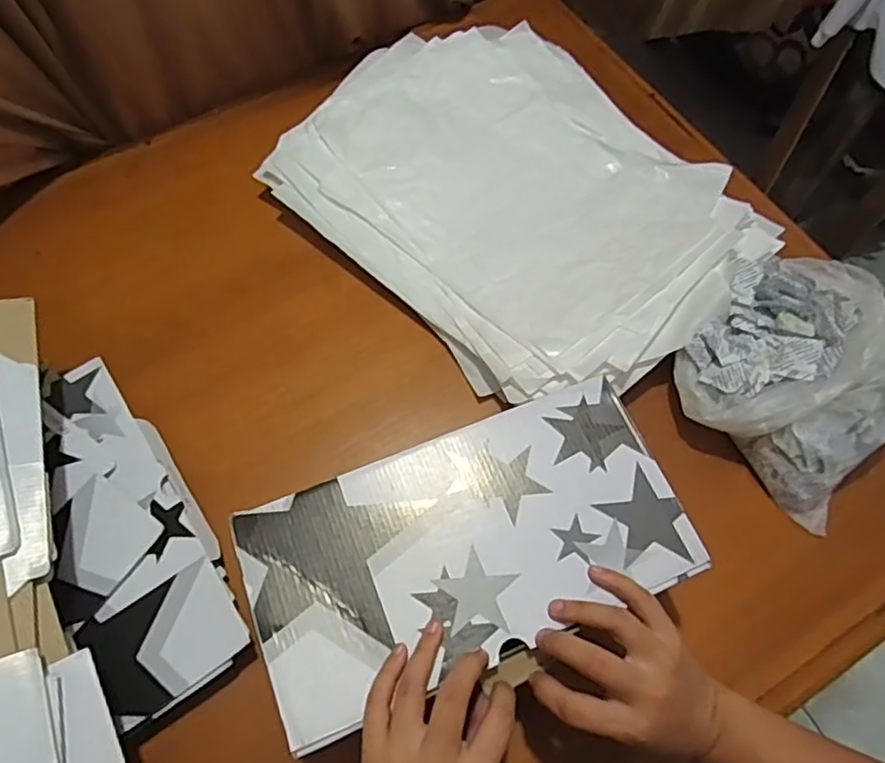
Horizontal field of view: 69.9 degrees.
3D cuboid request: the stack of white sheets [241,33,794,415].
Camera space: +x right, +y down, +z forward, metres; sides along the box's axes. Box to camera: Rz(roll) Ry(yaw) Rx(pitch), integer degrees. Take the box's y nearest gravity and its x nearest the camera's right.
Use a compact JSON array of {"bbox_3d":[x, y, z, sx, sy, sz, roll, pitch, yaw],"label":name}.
[{"bbox_3d":[0.068,-0.185,0.620,0.347,0.041,0.436,-37,70,-17],"label":"stack of white sheets"}]

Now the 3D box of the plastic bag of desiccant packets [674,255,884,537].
[{"bbox_3d":[0.293,-0.007,0.525,0.165,0.087,0.169,37,69,16],"label":"plastic bag of desiccant packets"}]

